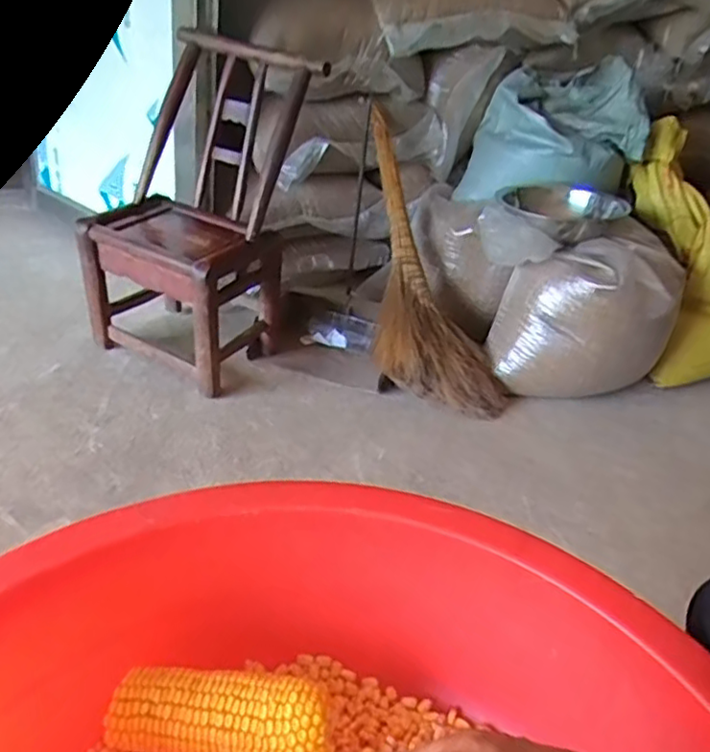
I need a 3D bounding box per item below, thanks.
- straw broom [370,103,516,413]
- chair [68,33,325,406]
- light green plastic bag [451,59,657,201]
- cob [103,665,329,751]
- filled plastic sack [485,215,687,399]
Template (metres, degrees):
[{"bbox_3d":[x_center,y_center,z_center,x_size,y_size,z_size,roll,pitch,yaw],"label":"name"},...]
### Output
[{"bbox_3d":[0.123,-0.268,1.518,0.259,0.133,0.781,-8,73,-21],"label":"straw broom"},{"bbox_3d":[-0.322,-0.338,1.362,0.369,0.631,0.349,19,34,20],"label":"chair"},{"bbox_3d":[0.474,-0.567,1.561,0.401,0.334,0.155,16,32,11],"label":"light green plastic bag"},{"bbox_3d":[-0.085,0.213,0.412,0.135,0.035,0.043,10,31,2],"label":"cob"},{"bbox_3d":[0.530,-0.148,1.490,0.344,0.367,0.337,22,35,24],"label":"filled plastic sack"}]

